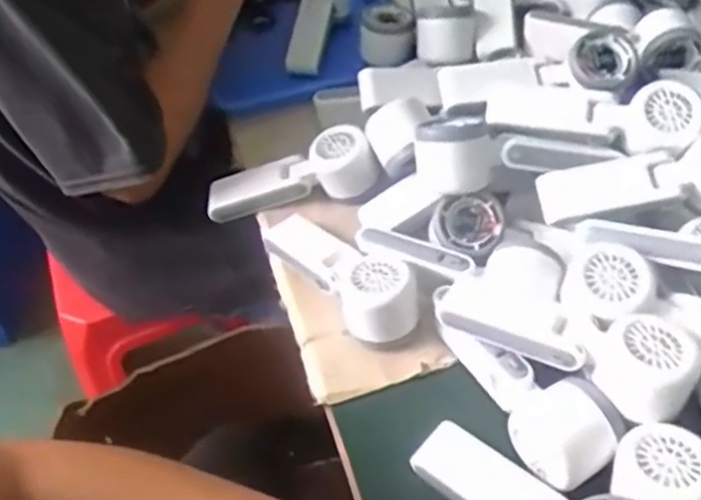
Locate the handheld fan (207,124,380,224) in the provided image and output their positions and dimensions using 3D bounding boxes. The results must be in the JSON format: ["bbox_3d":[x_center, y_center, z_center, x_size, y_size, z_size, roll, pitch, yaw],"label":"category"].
[{"bbox_3d":[-0.054,-0.070,0.669,0.172,0.047,0.055,-16,44,19],"label":"handheld fan"}]

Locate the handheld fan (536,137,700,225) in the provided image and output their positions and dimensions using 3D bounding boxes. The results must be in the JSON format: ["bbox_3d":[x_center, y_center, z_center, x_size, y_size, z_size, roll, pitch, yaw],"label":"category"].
[{"bbox_3d":[0.227,-0.057,0.517,0.160,0.045,0.054,-6,47,-1],"label":"handheld fan"}]

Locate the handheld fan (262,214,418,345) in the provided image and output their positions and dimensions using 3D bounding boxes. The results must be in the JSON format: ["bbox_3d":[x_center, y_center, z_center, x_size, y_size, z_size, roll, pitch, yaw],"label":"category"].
[{"bbox_3d":[-0.011,0.009,0.566,0.054,0.054,0.175,-31,52,-22],"label":"handheld fan"}]

